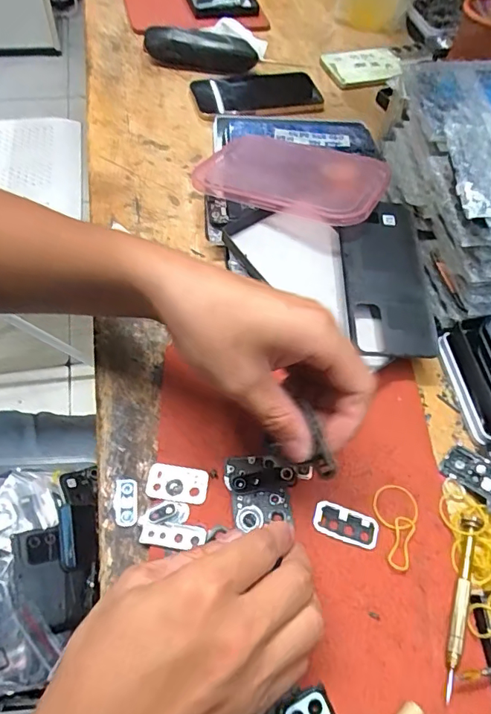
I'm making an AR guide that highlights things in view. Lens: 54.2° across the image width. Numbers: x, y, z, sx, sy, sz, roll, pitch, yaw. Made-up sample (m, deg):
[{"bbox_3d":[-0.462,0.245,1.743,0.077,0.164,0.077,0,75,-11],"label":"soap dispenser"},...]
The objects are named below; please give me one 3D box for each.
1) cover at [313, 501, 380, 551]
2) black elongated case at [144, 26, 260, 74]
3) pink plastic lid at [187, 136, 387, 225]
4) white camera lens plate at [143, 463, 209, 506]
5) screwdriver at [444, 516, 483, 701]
[{"bbox_3d":[0.067,0.111,0.318,0.043,0.004,0.021,18,58,7],"label":"cover"},{"bbox_3d":[-0.057,-0.390,0.614,0.148,0.044,0.043,15,57,5],"label":"black elongated case"},{"bbox_3d":[0.042,-0.173,0.457,0.169,0.011,0.130,20,51,18],"label":"pink plastic lid"},{"bbox_3d":[-0.046,0.086,0.324,0.040,0.006,0.023,9,57,2],"label":"white camera lens plate"},{"bbox_3d":[0.132,0.149,0.297,0.011,0.008,0.109,22,58,10],"label":"screwdriver"}]

